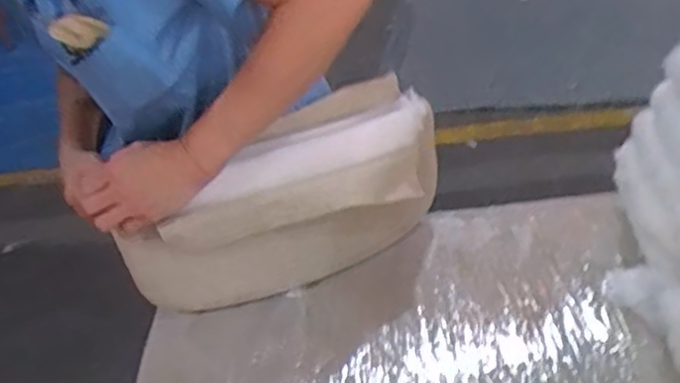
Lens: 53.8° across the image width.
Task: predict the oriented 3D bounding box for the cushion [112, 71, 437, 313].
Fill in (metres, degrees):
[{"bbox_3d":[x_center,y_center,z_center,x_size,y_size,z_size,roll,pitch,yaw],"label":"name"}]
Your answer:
[{"bbox_3d":[-0.068,0.044,0.876,0.441,0.223,0.115,-28,42,-24],"label":"cushion"}]

